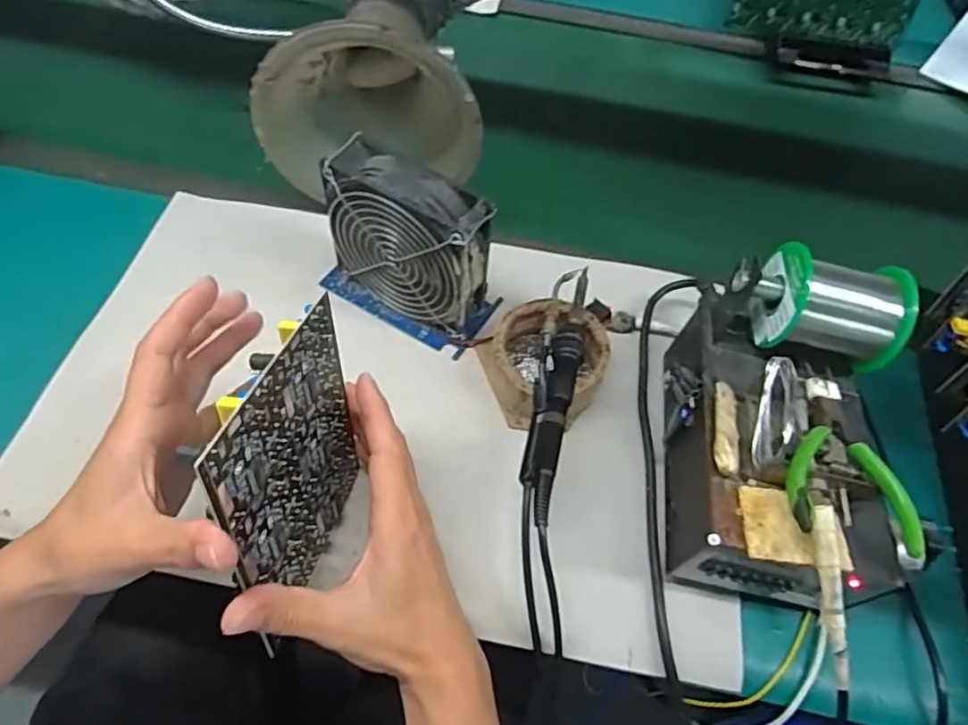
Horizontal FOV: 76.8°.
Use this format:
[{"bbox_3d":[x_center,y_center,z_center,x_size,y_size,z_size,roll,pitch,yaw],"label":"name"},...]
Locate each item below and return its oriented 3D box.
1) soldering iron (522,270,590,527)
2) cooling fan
[{"bbox_3d":[0.049,0.012,0.415,0.026,0.018,0.204,11,57,3],"label":"soldering iron"},{"bbox_3d":[-0.057,-0.083,0.460,0.128,0.125,0.053,26,58,12],"label":"cooling fan"}]

